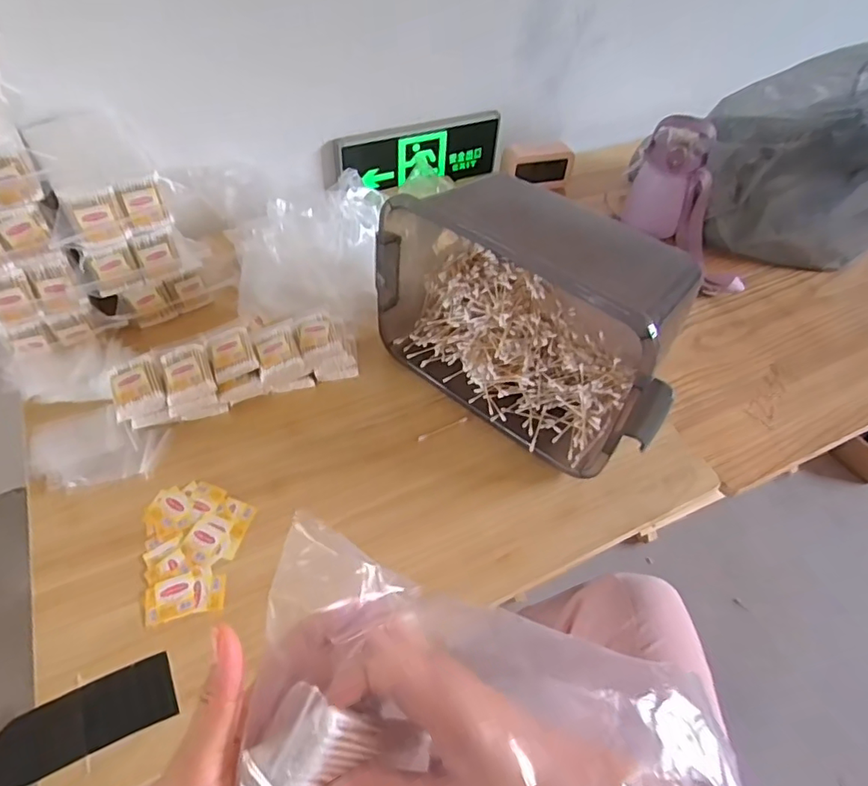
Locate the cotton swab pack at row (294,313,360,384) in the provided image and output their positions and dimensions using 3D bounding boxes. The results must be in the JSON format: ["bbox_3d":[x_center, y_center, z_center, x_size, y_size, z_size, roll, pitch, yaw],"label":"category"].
[{"bbox_3d":[-0.147,-0.066,0.768,0.080,0.066,0.082,-14,53,-13],"label":"cotton swab pack at row"}]

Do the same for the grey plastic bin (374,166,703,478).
[{"bbox_3d":[0.123,-0.106,0.700,0.404,0.247,0.213,34,57,23],"label":"grey plastic bin"}]

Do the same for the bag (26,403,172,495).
[{"bbox_3d":[-0.426,0.066,0.704,0.157,0.017,0.115,-11,52,-11],"label":"bag"}]

